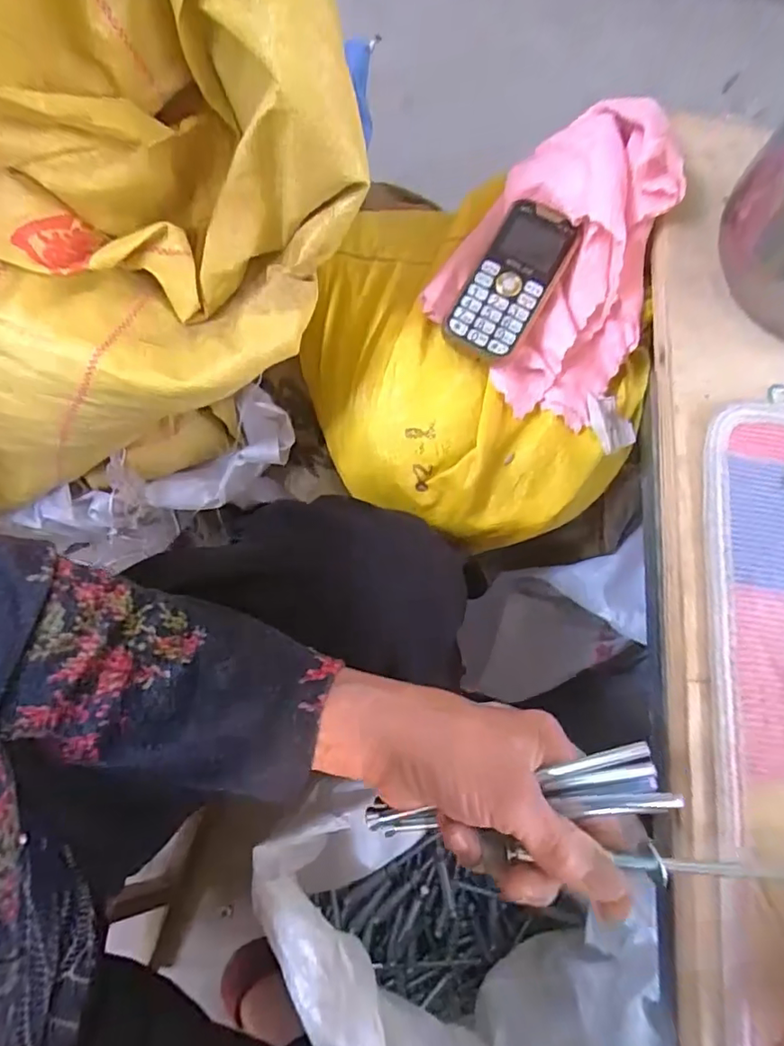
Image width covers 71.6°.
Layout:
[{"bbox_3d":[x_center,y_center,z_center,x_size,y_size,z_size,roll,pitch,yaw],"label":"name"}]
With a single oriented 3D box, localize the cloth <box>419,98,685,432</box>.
[{"bbox_3d":[0.144,-0.213,0.415,0.160,0.097,0.241,32,72,4],"label":"cloth"}]

